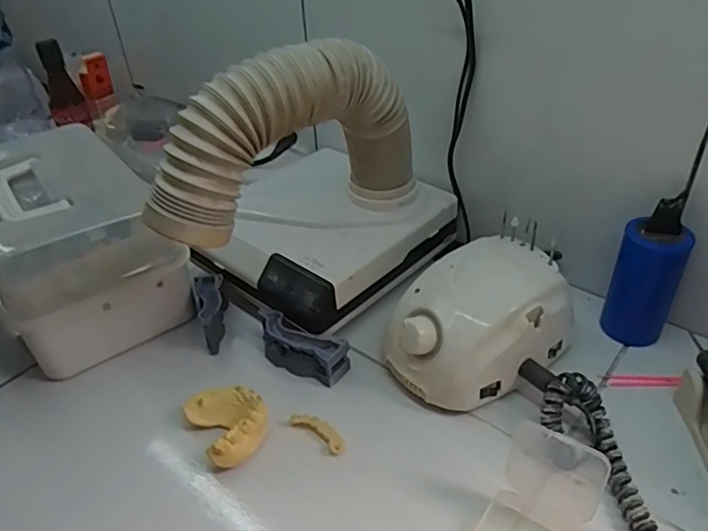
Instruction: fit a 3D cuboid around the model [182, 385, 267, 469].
[{"bbox_3d":[-0.094,0.120,0.430,0.051,0.030,0.065,-23,40,-25],"label":"model"}]

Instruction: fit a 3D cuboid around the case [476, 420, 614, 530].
[{"bbox_3d":[0.121,0.158,0.365,0.061,0.019,0.117,19,41,27],"label":"case"}]

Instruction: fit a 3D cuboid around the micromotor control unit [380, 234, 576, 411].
[{"bbox_3d":[0.100,0.049,0.461,0.138,0.083,0.095,-26,42,-29],"label":"micromotor control unit"}]

